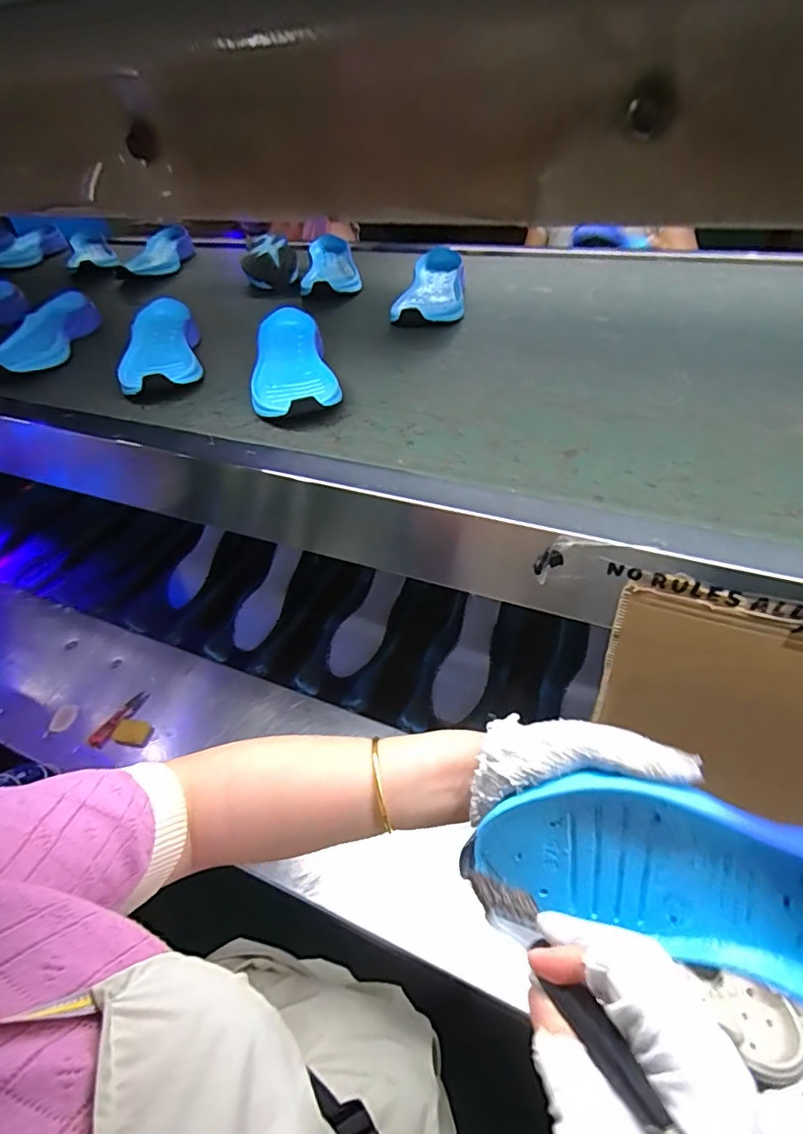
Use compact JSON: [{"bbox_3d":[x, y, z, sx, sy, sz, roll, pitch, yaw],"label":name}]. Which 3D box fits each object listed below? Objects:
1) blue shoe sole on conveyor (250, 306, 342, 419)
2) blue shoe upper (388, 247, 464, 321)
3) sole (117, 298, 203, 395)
[{"bbox_3d":[-0.132,-0.237,0.628,0.101,0.043,0.251,-14,44,-9],"label":"blue shoe sole on conveyor"},{"bbox_3d":[0.051,-0.423,0.804,0.094,0.045,0.278,3,44,9],"label":"blue shoe upper"},{"bbox_3d":[-0.317,-0.285,0.692,0.096,0.046,0.252,-15,44,-10],"label":"sole"}]

